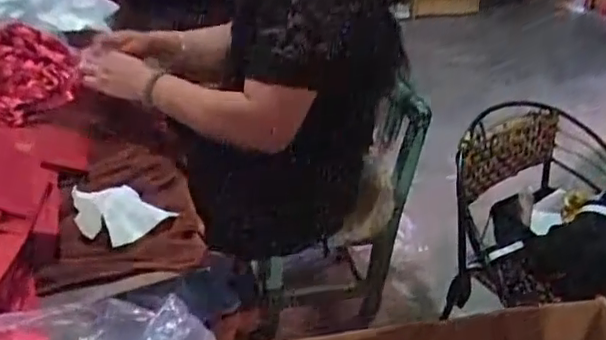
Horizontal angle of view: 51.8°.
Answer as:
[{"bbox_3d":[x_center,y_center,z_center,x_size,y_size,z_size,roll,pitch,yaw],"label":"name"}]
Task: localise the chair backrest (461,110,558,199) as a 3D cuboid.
[{"bbox_3d":[0.373,-0.037,1.148,0.288,0.115,0.042,-21,38,-34],"label":"chair backrest"}]

